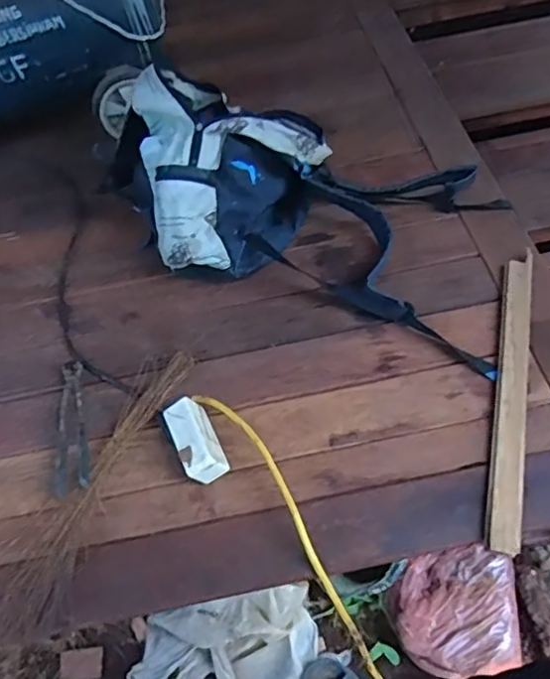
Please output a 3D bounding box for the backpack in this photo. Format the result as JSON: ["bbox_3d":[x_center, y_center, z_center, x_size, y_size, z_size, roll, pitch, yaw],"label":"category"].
[{"bbox_3d":[0.054,-0.252,0.927,0.659,0.206,0.373,17,62,16],"label":"backpack"}]

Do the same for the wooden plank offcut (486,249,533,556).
[{"bbox_3d":[0.331,0.065,0.805,0.044,0.024,0.454,11,61,11],"label":"wooden plank offcut"}]

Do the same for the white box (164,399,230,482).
[{"bbox_3d":[-0.106,0.133,0.780,0.055,0.051,0.109,-25,60,-8],"label":"white box"}]

